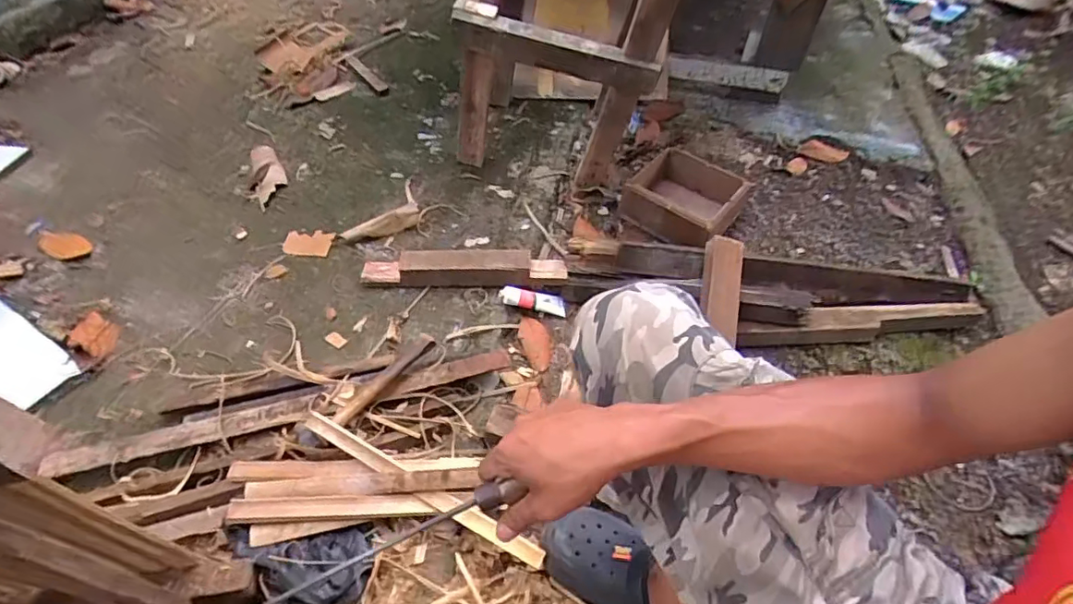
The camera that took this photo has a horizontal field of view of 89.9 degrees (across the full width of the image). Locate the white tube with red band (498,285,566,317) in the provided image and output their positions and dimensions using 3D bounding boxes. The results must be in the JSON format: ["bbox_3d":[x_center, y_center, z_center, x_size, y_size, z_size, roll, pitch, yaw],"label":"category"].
[{"bbox_3d":[-0.006,-0.004,1.065,0.134,0.027,0.031,13,49,-14],"label":"white tube with red band"}]

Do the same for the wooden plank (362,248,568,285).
[{"bbox_3d":[-0.142,-0.065,1.069,0.405,0.060,0.065,3,50,-2],"label":"wooden plank"}]

